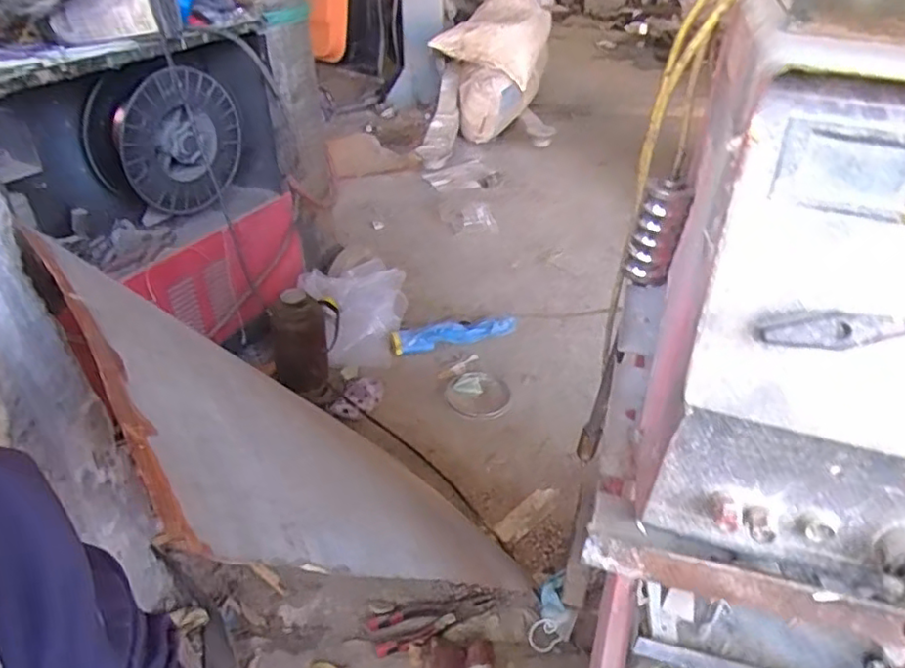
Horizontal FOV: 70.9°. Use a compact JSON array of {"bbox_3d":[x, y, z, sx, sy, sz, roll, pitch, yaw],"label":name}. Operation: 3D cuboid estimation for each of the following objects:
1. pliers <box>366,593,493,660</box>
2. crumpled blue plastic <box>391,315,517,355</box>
[{"bbox_3d":[-0.027,0.441,0.972,0.191,0.021,0.065,-9,37,-13],"label":"pliers"},{"bbox_3d":[0.002,-0.002,1.570,0.305,0.049,0.055,-11,37,-15],"label":"crumpled blue plastic"}]

